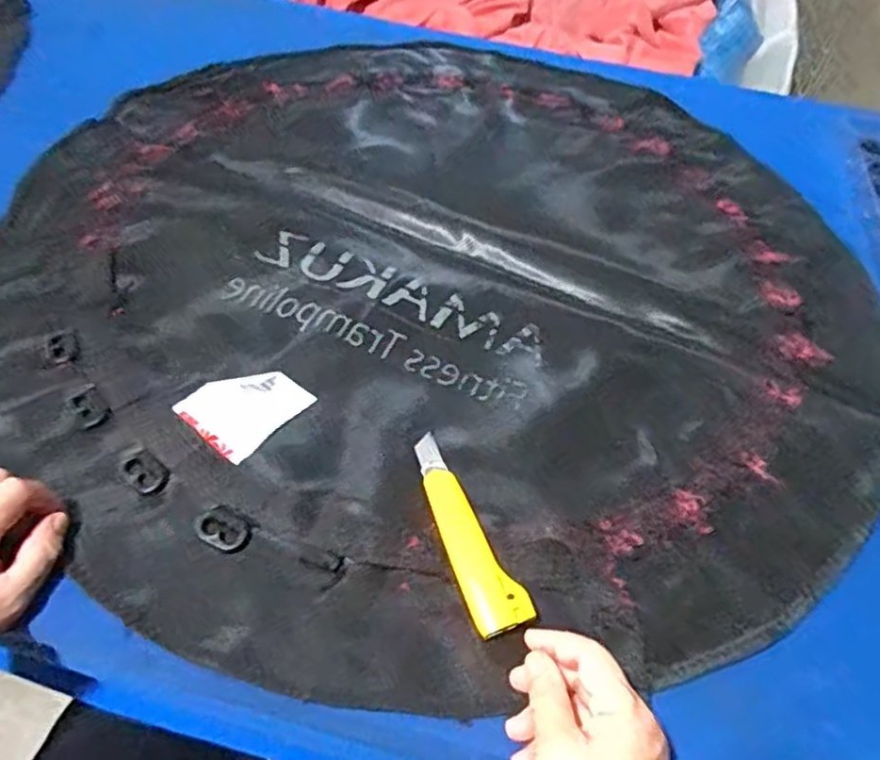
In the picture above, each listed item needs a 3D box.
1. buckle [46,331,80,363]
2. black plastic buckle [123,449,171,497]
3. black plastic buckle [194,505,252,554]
[{"bbox_3d":[-0.329,-0.029,0.586,0.025,0.007,0.030,-14,55,-14],"label":"buckle"},{"bbox_3d":[-0.230,0.072,0.524,0.027,0.004,0.042,-32,61,-25],"label":"black plastic buckle"},{"bbox_3d":[-0.159,0.110,0.494,0.042,0.004,0.030,28,56,17],"label":"black plastic buckle"}]

